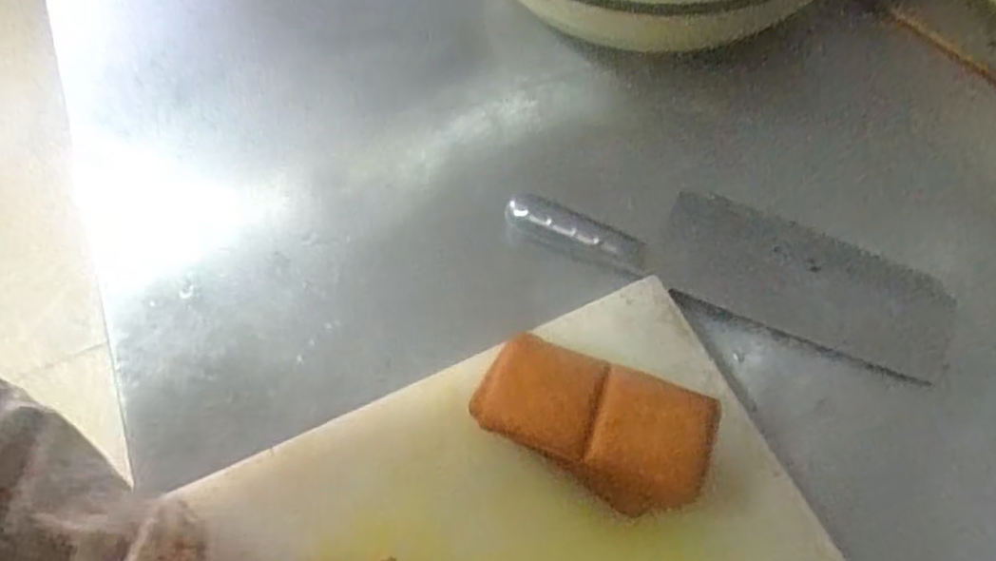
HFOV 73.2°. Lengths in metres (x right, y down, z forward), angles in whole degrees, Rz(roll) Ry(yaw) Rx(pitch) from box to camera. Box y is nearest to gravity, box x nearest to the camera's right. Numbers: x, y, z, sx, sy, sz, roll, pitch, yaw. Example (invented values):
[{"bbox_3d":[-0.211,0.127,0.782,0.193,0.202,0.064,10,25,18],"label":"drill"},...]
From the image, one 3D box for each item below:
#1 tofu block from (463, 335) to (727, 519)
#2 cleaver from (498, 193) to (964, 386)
[{"bbox_3d":[0.054,0.086,0.392,0.128,0.062,0.066,17,64,12],"label":"tofu block"},{"bbox_3d":[0.165,-0.018,0.490,0.305,0.019,0.084,21,65,14],"label":"cleaver"}]

